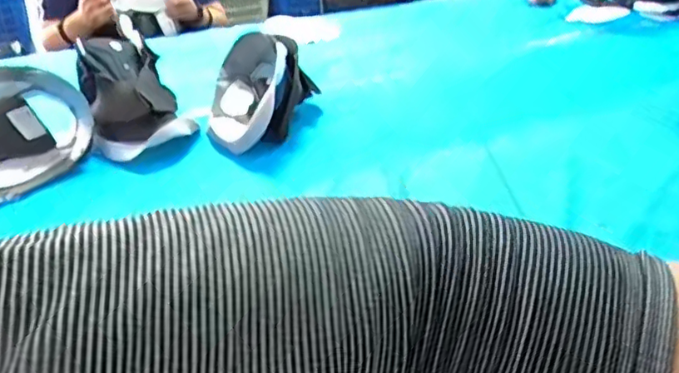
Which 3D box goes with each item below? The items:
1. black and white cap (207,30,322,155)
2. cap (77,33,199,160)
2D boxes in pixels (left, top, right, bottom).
[{"bbox_3d":[-0.119,-0.162,0.922,0.174,0.128,0.223,-3,32,-5],"label":"black and white cap"},{"bbox_3d":[-0.318,-0.135,0.894,0.154,0.131,0.203,-14,34,-22],"label":"cap"}]

